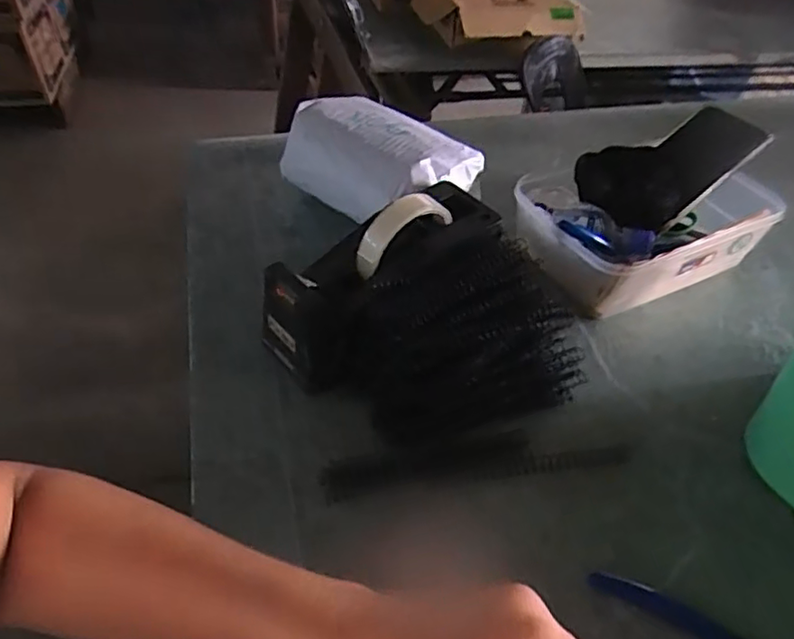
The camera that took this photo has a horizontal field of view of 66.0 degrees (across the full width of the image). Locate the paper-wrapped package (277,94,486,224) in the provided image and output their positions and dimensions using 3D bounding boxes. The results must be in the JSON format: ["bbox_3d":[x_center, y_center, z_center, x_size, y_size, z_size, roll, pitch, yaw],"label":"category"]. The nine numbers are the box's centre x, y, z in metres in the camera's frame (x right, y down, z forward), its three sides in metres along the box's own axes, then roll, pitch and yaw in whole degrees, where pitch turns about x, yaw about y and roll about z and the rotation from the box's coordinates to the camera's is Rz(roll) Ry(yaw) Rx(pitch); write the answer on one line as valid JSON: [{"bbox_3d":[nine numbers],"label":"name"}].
[{"bbox_3d":[-0.023,-0.148,0.620,0.192,0.094,0.099,32,51,25],"label":"paper-wrapped package"}]

